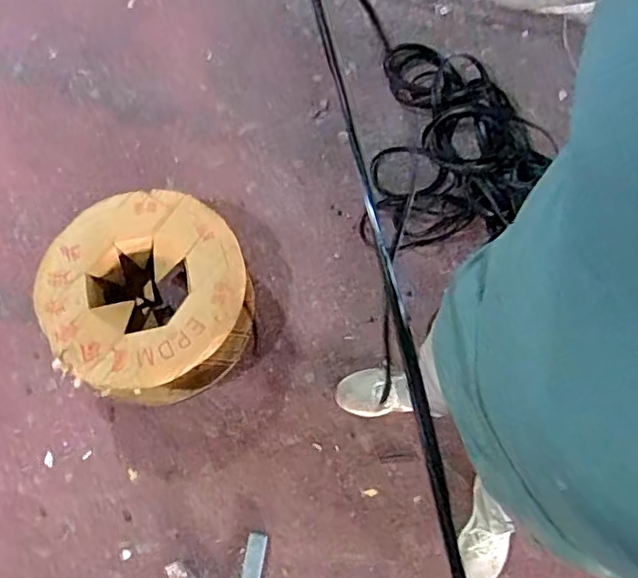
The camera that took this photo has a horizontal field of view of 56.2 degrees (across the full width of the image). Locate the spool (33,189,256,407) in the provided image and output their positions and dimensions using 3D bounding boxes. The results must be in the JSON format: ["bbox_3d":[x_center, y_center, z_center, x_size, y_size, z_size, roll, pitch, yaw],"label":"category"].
[{"bbox_3d":[-0.397,0.015,1.430,0.435,0.210,0.455,0,72,0],"label":"spool"}]

